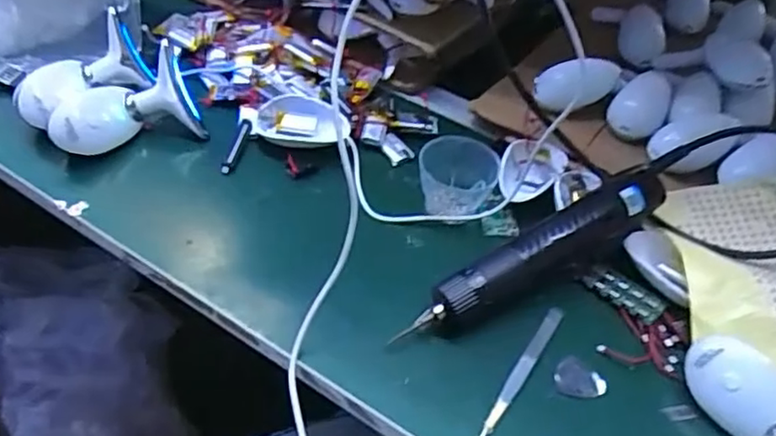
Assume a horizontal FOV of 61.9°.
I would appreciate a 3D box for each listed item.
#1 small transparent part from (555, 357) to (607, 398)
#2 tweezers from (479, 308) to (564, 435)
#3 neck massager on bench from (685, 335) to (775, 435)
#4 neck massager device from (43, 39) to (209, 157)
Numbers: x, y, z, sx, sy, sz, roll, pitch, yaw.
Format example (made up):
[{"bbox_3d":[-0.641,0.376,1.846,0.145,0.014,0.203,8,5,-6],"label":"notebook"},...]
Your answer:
[{"bbox_3d":[0.129,0.108,0.433,0.032,0.004,0.026,32,47,22],"label":"small transparent part"},{"bbox_3d":[0.090,0.100,0.433,0.010,0.007,0.119,29,46,19],"label":"tweezers"},{"bbox_3d":[0.231,0.121,0.391,0.052,0.055,0.116,-1,44,-12],"label":"neck massager on bench"},{"bbox_3d":[-0.216,-0.090,0.532,0.118,0.061,0.049,-20,51,-28],"label":"neck massager device"}]

